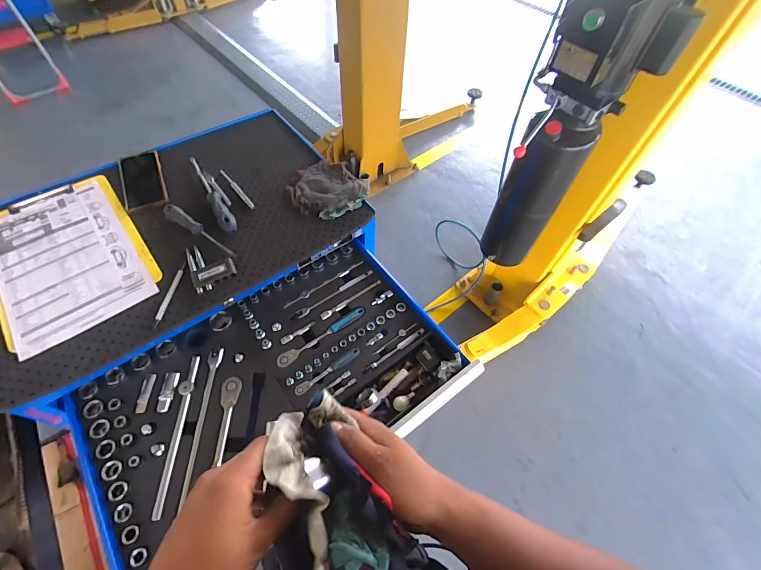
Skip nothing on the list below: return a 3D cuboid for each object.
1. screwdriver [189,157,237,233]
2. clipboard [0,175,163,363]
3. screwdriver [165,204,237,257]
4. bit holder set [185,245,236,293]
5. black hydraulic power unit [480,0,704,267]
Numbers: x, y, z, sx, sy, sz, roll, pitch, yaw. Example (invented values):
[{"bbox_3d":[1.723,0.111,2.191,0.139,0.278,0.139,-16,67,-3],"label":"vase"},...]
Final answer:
[{"bbox_3d":[-0.362,-0.198,0.742,0.031,0.025,0.254,-29,62,-19],"label":"screwdriver"},{"bbox_3d":[-0.587,-0.061,0.659,0.238,0.020,0.365,-33,63,-21],"label":"clipboard"},{"bbox_3d":[-0.352,-0.109,0.688,0.180,0.028,0.027,27,60,16],"label":"screwdriver"},{"bbox_3d":[-0.315,-0.039,0.652,0.073,0.012,0.106,-24,60,-17],"label":"bit holder set"},{"bbox_3d":[0.467,-0.334,0.946,0.211,0.759,0.191,33,61,19],"label":"black hydraulic power unit"}]

